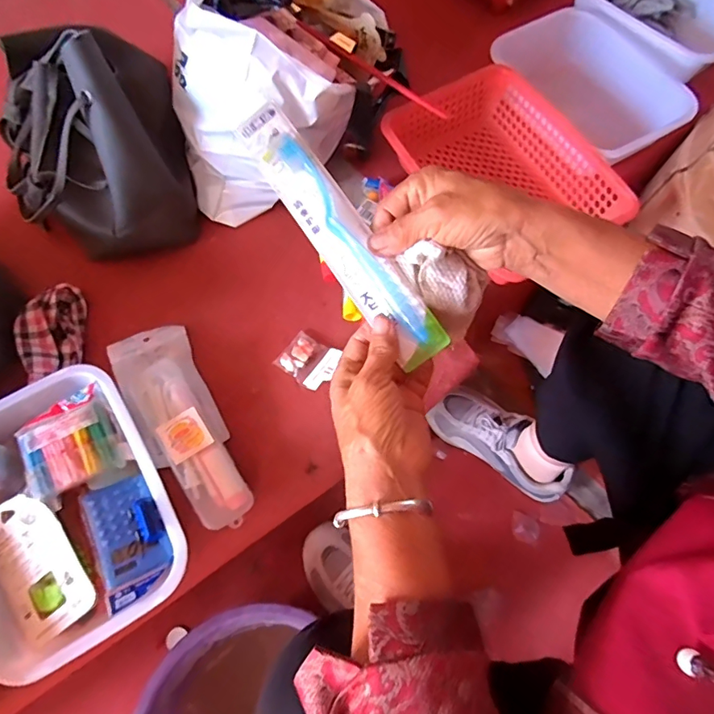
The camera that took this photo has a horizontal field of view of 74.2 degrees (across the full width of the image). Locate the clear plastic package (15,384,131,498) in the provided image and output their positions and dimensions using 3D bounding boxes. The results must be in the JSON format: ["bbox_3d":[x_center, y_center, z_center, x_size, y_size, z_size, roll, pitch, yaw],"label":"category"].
[{"bbox_3d":[-0.322,0.093,0.531,0.092,0.025,0.105,-31,70,-11],"label":"clear plastic package"}]

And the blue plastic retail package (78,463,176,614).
[{"bbox_3d":[-0.242,0.188,0.504,0.072,0.024,0.131,-25,69,-9],"label":"blue plastic retail package"}]

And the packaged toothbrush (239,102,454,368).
[{"bbox_3d":[-0.015,-0.095,0.346,0.038,0.021,0.228,-34,81,-12],"label":"packaged toothbrush"}]

